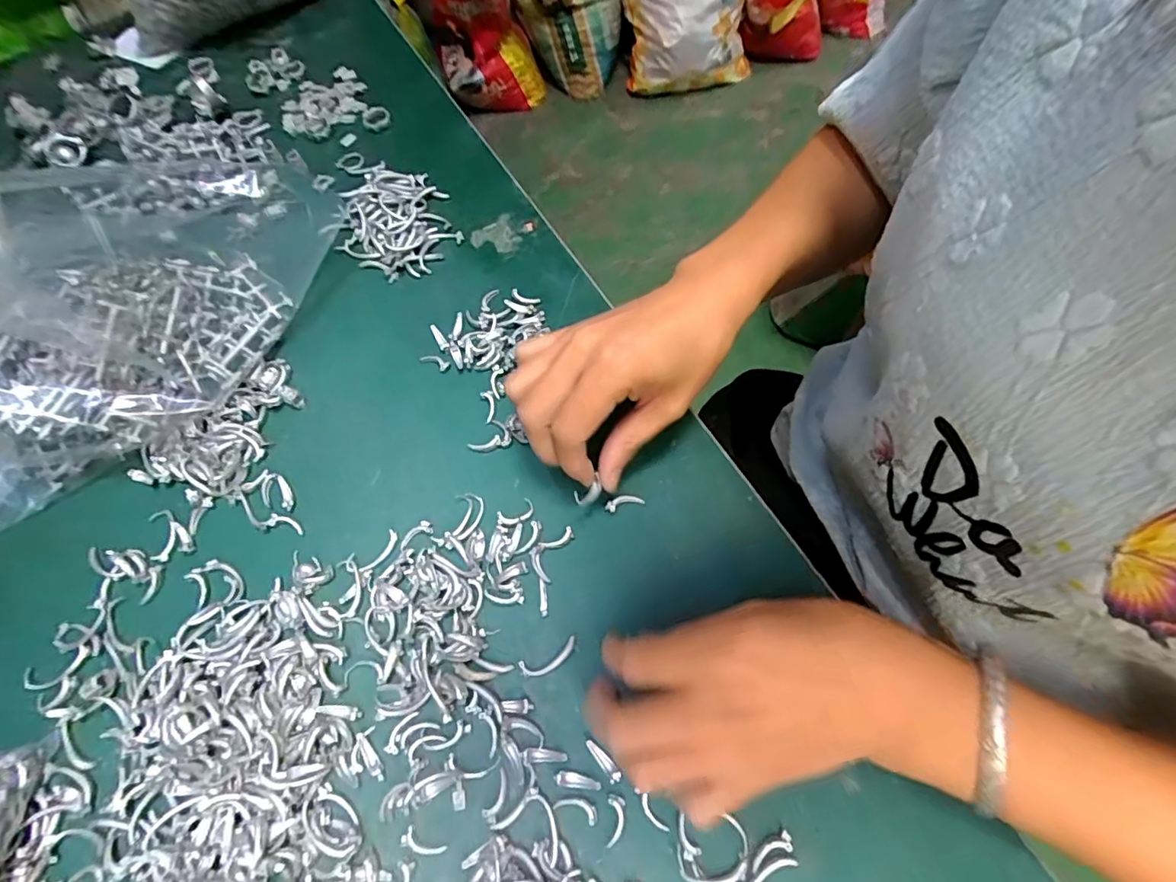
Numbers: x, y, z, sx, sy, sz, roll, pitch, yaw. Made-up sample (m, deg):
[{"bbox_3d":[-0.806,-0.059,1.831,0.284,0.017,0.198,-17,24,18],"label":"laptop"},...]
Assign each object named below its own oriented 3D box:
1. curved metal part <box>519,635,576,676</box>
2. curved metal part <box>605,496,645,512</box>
[{"bbox_3d":[-0.018,0.105,0.266,0.030,0.004,0.010,-25,66,-8],"label":"curved metal part"},{"bbox_3d":[0.019,0.033,0.296,0.021,0.004,0.006,-16,65,-4],"label":"curved metal part"}]

